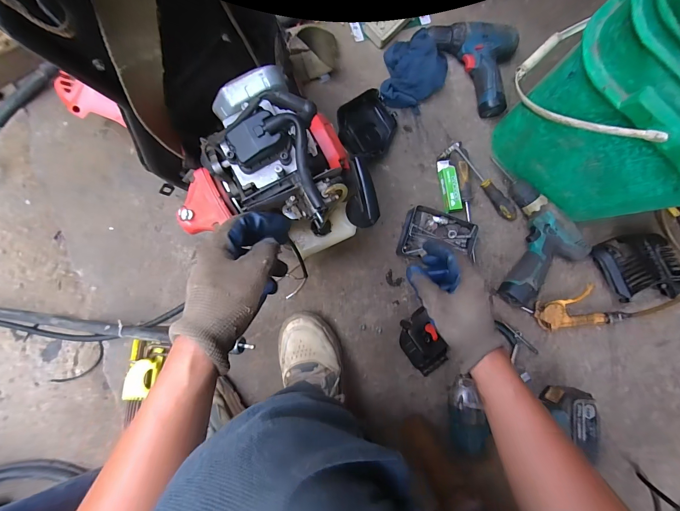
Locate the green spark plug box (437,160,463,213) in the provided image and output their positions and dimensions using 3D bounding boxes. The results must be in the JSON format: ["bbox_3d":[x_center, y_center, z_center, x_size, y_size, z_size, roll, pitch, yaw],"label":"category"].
[{"bbox_3d":[0.218,-0.141,0.624,0.031,0.024,0.108,-12,85,-8],"label":"green spark plug box"}]

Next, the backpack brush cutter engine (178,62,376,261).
[{"bbox_3d":[-0.088,-0.085,0.370,0.220,0.162,0.173,-22,87,-8],"label":"backpack brush cutter engine"}]

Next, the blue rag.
[{"bbox_3d":[0.151,-0.365,0.618,0.129,0.058,0.139,8,83,-6],"label":"blue rag"}]

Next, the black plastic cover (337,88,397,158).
[{"bbox_3d":[0.052,-0.255,0.608,0.108,0.047,0.130,27,82,-3],"label":"black plastic cover"}]

